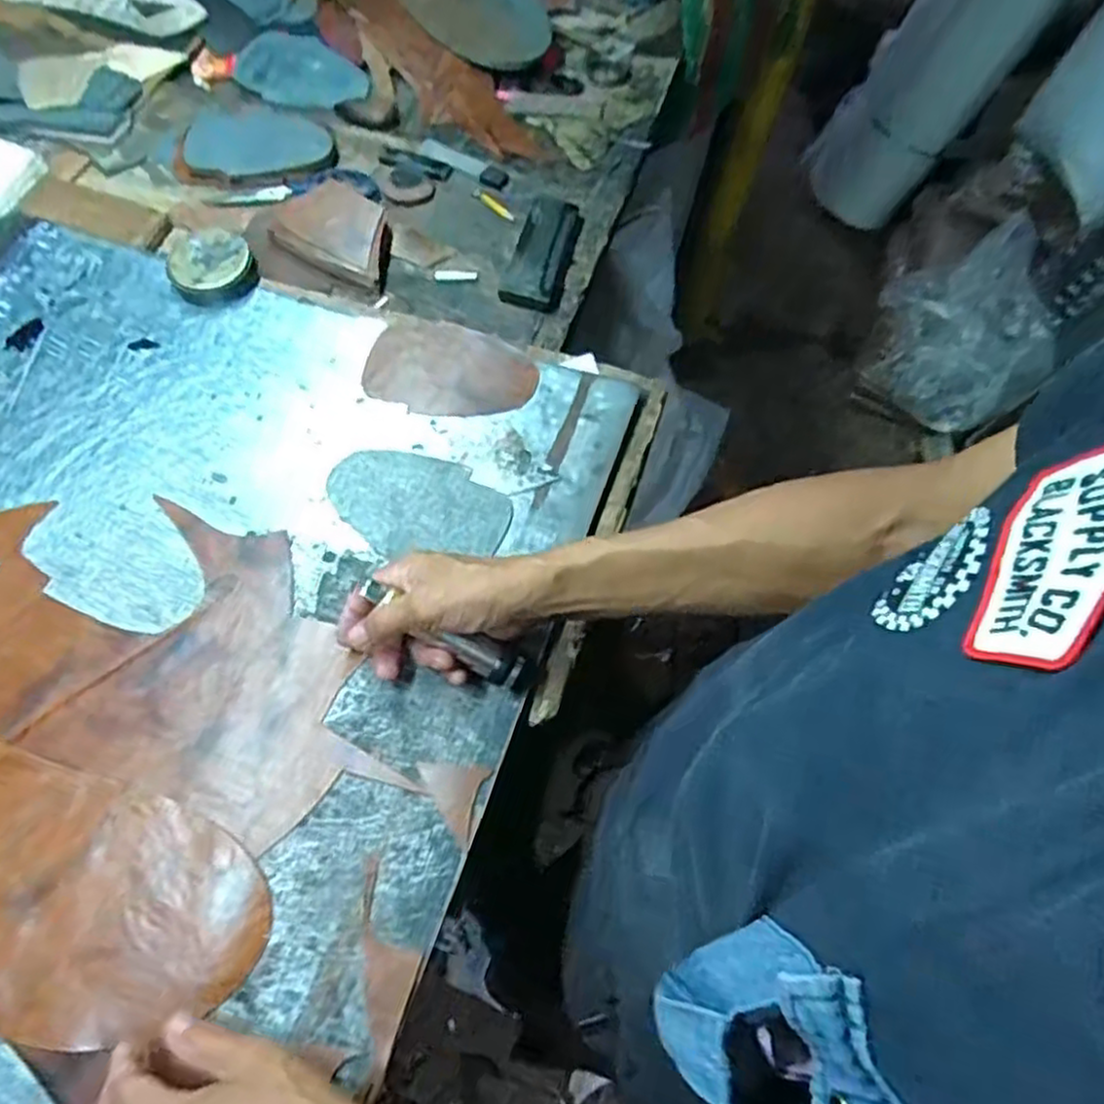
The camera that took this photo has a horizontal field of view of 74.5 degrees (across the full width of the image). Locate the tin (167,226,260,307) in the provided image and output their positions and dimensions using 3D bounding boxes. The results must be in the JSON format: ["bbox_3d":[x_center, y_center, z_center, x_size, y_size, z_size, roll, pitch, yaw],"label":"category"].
[{"bbox_3d":[-0.321,-0.268,0.684,0.076,0.029,0.071,1,63,-1],"label":"tin"}]

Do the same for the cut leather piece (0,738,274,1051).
[{"bbox_3d":[-0.320,0.216,0.456,0.273,0.006,0.149,15,64,4],"label":"cut leather piece"}]

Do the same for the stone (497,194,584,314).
[{"bbox_3d":[-0.007,-0.315,0.755,0.058,0.023,0.172,12,64,5],"label":"stone"}]

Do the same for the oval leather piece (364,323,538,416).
[{"bbox_3d":[-0.090,-0.160,0.643,0.149,0.005,0.088,17,73,10],"label":"oval leather piece"}]

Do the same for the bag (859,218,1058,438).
[{"bbox_3d":[0.879,-0.475,1.560,0.295,0.247,0.377,-2,66,-6],"label":"bag"}]

